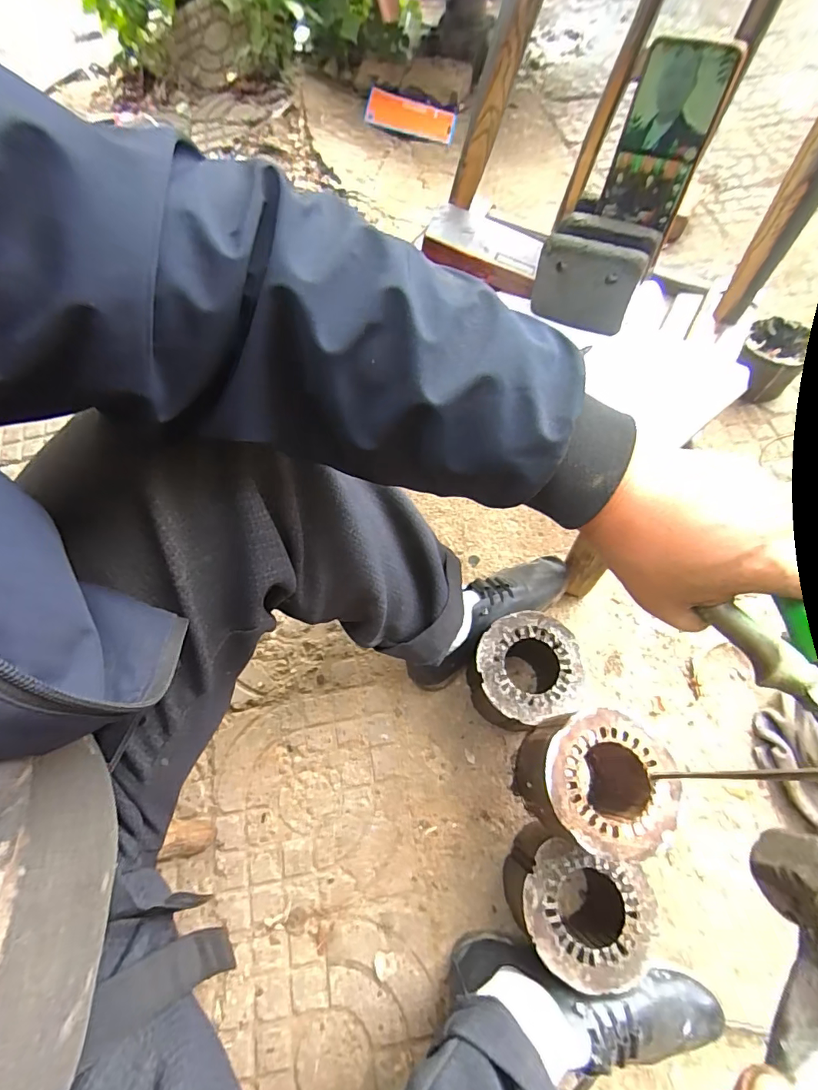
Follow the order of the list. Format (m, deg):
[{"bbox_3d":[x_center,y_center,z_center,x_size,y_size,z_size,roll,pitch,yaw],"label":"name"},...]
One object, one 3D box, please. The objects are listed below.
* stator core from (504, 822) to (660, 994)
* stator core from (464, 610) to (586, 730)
[{"bbox_3d":[0.174,0.387,0.509,0.127,0.110,0.109,16,67,9],"label":"stator core"},{"bbox_3d":[0.145,0.167,0.607,0.122,0.118,0.123,-6,65,-1],"label":"stator core"}]

